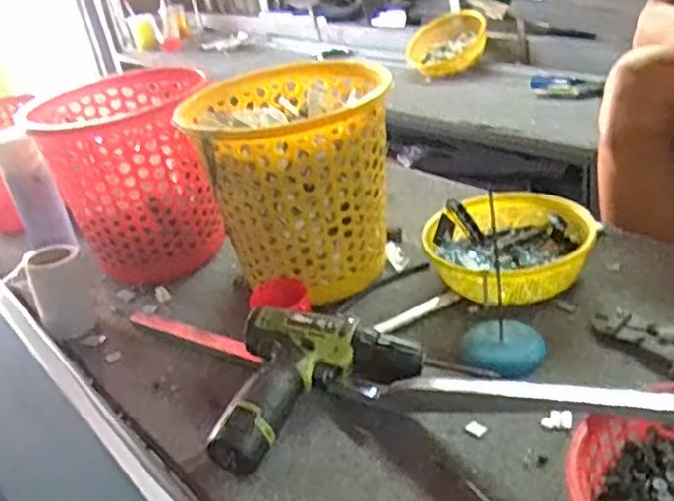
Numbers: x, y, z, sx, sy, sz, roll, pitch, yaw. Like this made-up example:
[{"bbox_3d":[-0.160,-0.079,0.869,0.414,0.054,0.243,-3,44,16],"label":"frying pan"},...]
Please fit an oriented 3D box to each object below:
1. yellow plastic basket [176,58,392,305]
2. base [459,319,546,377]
[{"bbox_3d":[-0.044,-0.091,0.882,0.230,0.222,0.248,-15,29,-3],"label":"yellow plastic basket"},{"bbox_3d":[0.169,0.095,0.713,0.078,0.020,0.071,6,32,28],"label":"base"}]

